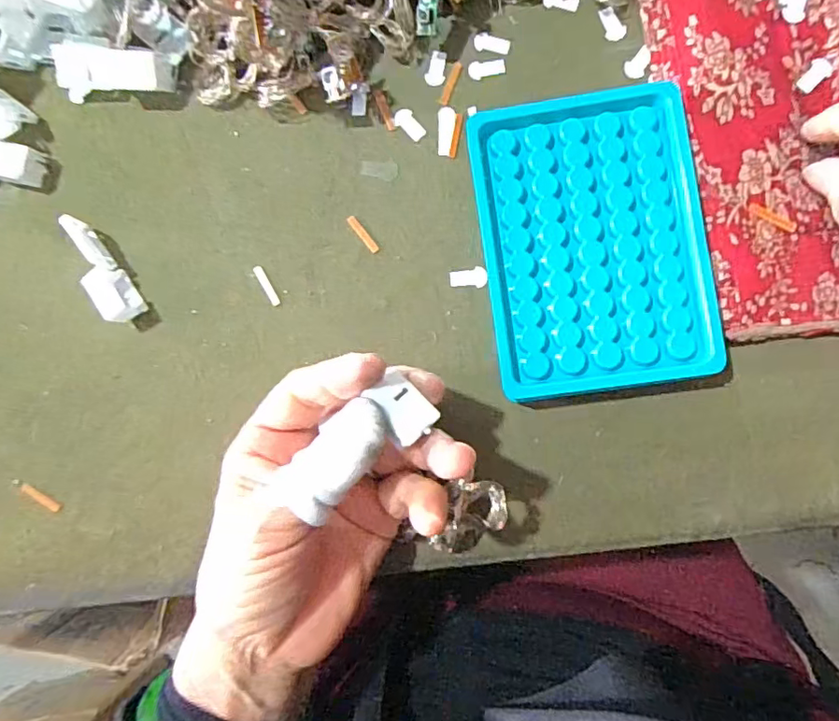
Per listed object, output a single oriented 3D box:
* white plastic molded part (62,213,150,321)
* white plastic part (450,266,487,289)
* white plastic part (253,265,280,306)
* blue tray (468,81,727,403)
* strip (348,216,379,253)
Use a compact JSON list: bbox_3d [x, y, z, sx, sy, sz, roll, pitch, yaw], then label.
[{"bbox_3d":[-0.159,-0.044,0.273,0.015,0.020,0.055,-38,84,3],"label":"white plastic molded part"},{"bbox_3d":[0.024,-0.040,0.265,0.018,0.004,0.010,1,87,6],"label":"white plastic part"},{"bbox_3d":[-0.076,-0.037,0.273,0.004,0.004,0.022,-29,85,4],"label":"white plastic part"},{"bbox_3d":[0.078,-0.053,0.253,0.095,0.018,0.132,-7,87,6],"label":"blue tray"},{"bbox_3d":[-0.028,-0.062,0.271,0.004,0.004,0.022,-38,84,3],"label":"strip"}]

